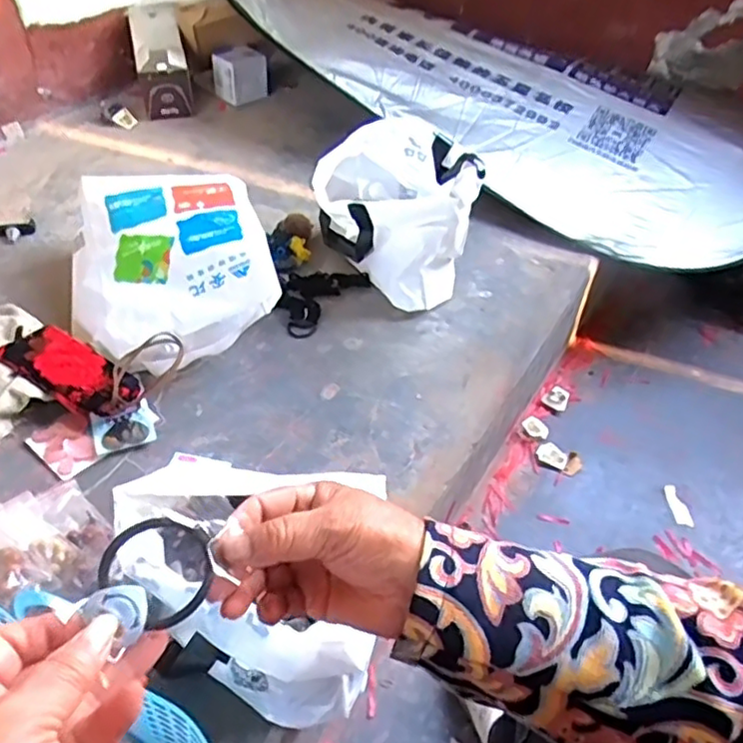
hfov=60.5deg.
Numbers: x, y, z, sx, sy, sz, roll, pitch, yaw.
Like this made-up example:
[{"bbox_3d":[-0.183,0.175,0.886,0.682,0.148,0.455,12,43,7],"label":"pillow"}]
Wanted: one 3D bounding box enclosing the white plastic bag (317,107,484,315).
[{"bbox_3d":[0.033,-0.263,1.064,0.267,0.208,0.246,13,46,9],"label":"white plastic bag"}]

